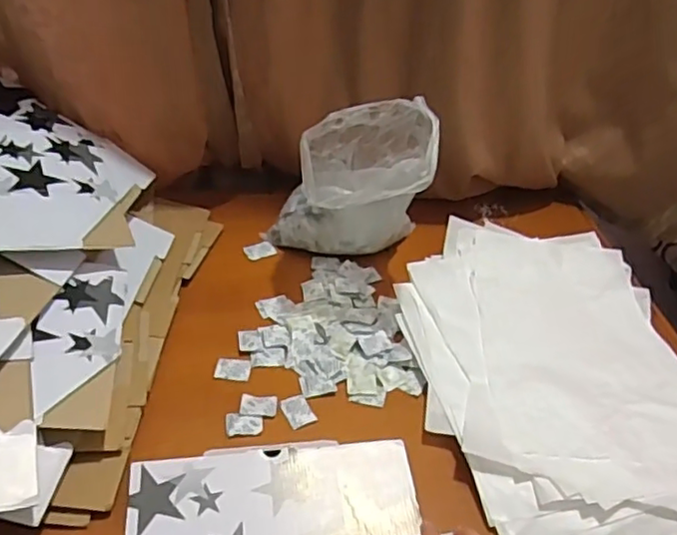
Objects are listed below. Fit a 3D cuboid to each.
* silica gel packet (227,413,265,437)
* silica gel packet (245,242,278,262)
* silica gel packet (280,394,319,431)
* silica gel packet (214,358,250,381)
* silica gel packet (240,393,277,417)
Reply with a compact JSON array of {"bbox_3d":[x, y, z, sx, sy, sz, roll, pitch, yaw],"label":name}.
[{"bbox_3d":[-0.101,0.168,0.673,0.039,0.004,0.026,-1,41,-9],"label":"silica gel packet"},{"bbox_3d":[-0.112,-0.024,0.895,0.041,0.005,0.032,-19,47,-27],"label":"silica gel packet"},{"bbox_3d":[-0.044,0.158,0.691,0.031,0.004,0.040,-17,46,-26],"label":"silica gel packet"},{"bbox_3d":[-0.122,0.118,0.727,0.039,0.004,0.030,5,41,-3],"label":"silica gel packet"},{"bbox_3d":[-0.088,0.151,0.691,0.039,0.004,0.027,4,41,-4],"label":"silica gel packet"}]

